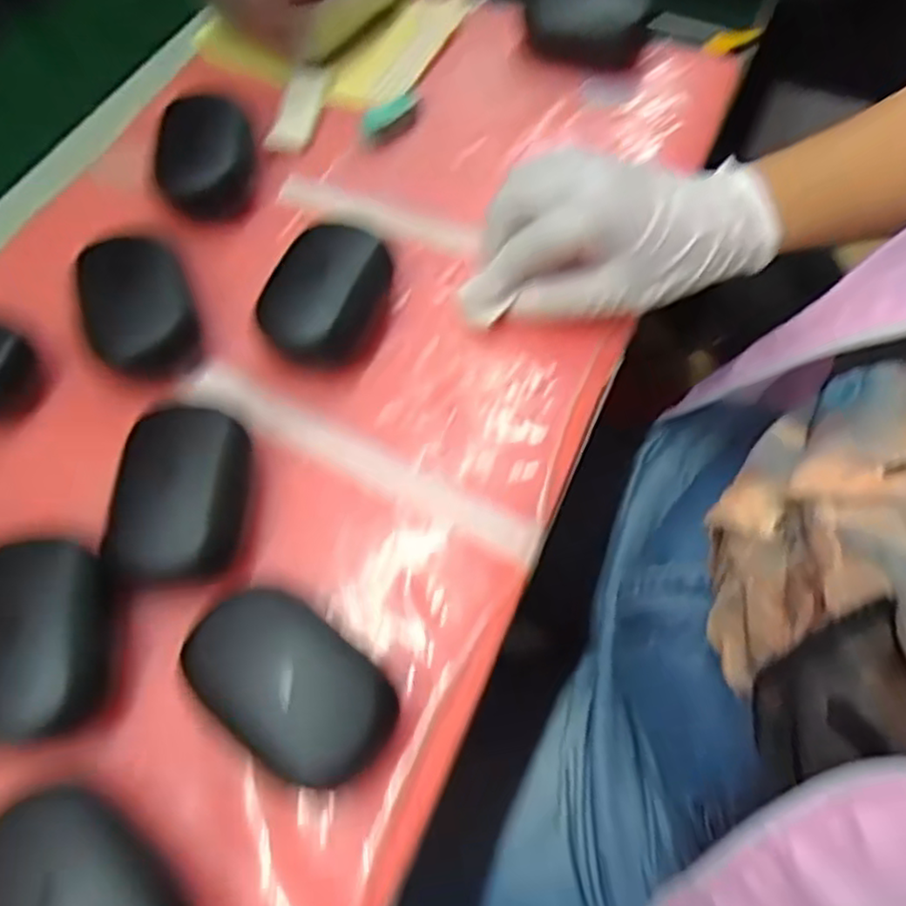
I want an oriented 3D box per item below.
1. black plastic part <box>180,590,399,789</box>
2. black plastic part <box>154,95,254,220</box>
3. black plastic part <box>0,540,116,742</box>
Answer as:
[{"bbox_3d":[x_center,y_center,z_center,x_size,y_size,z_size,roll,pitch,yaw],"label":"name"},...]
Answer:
[{"bbox_3d":[-0.063,0.091,0.269,0.080,0.025,0.051,34,69,17],"label":"black plastic part"},{"bbox_3d":[-0.140,-0.169,0.392,0.048,0.025,0.068,-11,63,-4],"label":"black plastic part"},{"bbox_3d":[-0.165,0.072,0.277,0.055,0.018,0.076,-18,64,-7],"label":"black plastic part"}]

